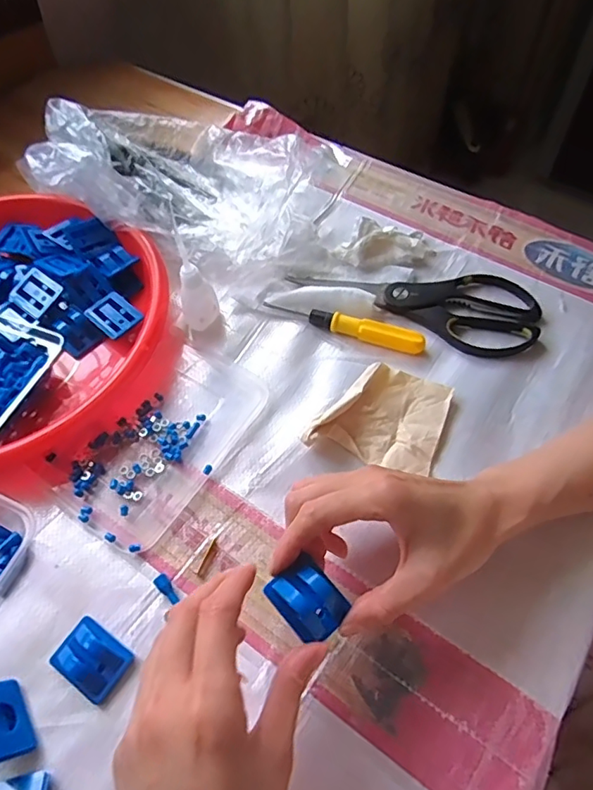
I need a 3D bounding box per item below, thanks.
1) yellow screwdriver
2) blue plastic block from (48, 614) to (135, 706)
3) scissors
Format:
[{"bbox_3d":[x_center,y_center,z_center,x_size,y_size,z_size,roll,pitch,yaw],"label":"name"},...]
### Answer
[{"bbox_3d":[0.041,-0.063,0.459,0.139,0.017,0.017,20,61,12],"label":"yellow screwdriver"},{"bbox_3d":[-0.130,0.167,0.334,0.044,0.012,0.034,30,63,17],"label":"blue plastic block"},{"bbox_3d":[0.107,-0.094,0.475,0.215,0.012,0.087,21,61,12],"label":"scissors"}]

